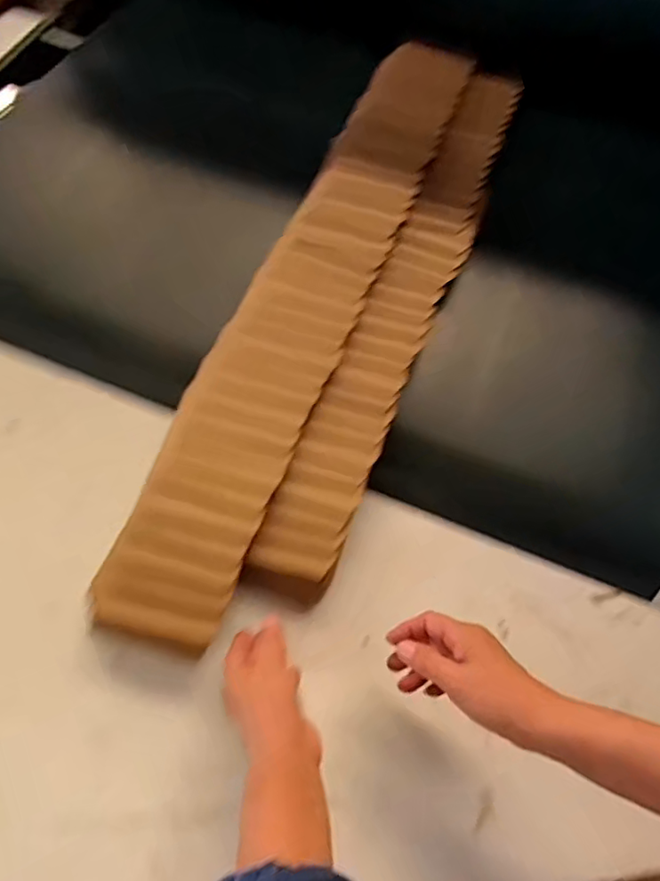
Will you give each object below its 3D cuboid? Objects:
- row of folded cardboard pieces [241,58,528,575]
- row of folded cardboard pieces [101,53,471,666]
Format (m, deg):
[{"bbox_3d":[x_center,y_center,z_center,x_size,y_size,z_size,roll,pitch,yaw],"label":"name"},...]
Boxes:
[{"bbox_3d":[0.106,-0.198,0.744,0.087,0.050,0.792,21,64,6],"label":"row of folded cardboard pieces"},{"bbox_3d":[-0.017,-0.194,0.717,0.136,0.061,0.863,21,64,6],"label":"row of folded cardboard pieces"}]

